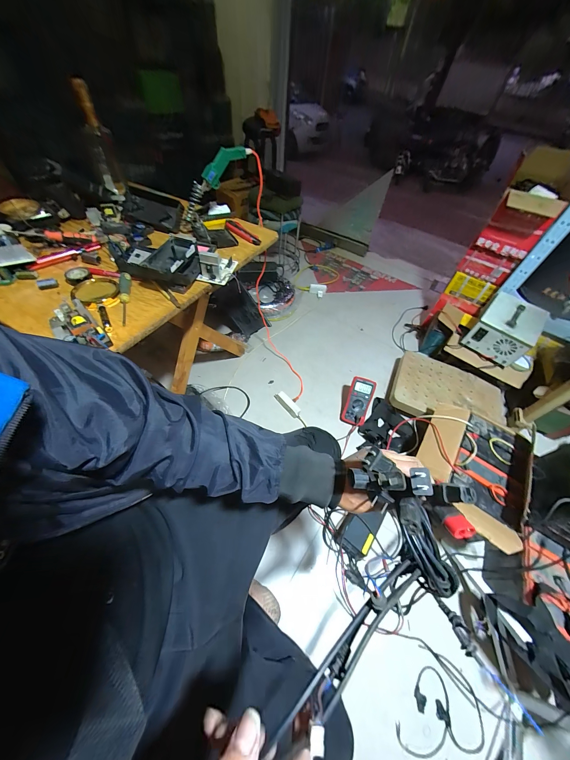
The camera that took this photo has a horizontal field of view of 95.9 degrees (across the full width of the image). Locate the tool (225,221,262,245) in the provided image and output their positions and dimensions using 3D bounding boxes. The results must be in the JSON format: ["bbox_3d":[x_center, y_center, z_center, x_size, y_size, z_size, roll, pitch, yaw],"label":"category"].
[{"bbox_3d":[-0.123,-0.437,0.764,0.148,0.021,0.032,34,58,19],"label":"tool"}]

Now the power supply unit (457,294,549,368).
[{"bbox_3d":[0.890,-0.214,1.050,0.198,0.143,0.246,36,58,20],"label":"power supply unit"}]

